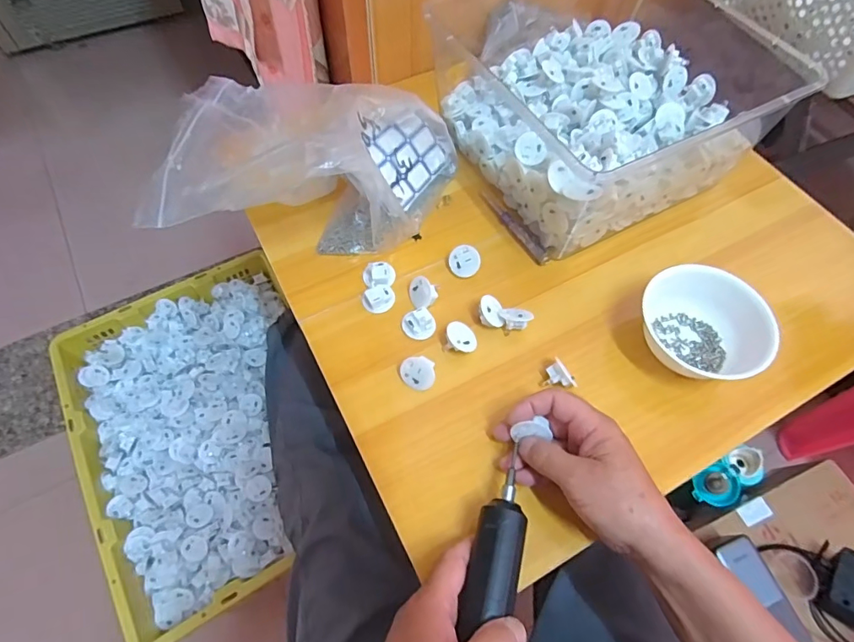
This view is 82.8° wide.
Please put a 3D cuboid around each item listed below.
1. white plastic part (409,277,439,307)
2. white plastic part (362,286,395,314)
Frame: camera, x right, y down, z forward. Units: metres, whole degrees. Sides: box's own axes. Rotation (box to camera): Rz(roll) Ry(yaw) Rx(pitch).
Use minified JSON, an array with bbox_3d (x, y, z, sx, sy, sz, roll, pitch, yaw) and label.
[{"bbox_3d":[-0.004,-0.029,0.483,0.014,0.029,0.031,-6,20,-45],"label":"white plastic part"},{"bbox_3d":[-0.048,-0.022,0.487,0.032,0.015,0.026,-17,63,-11],"label":"white plastic part"}]

